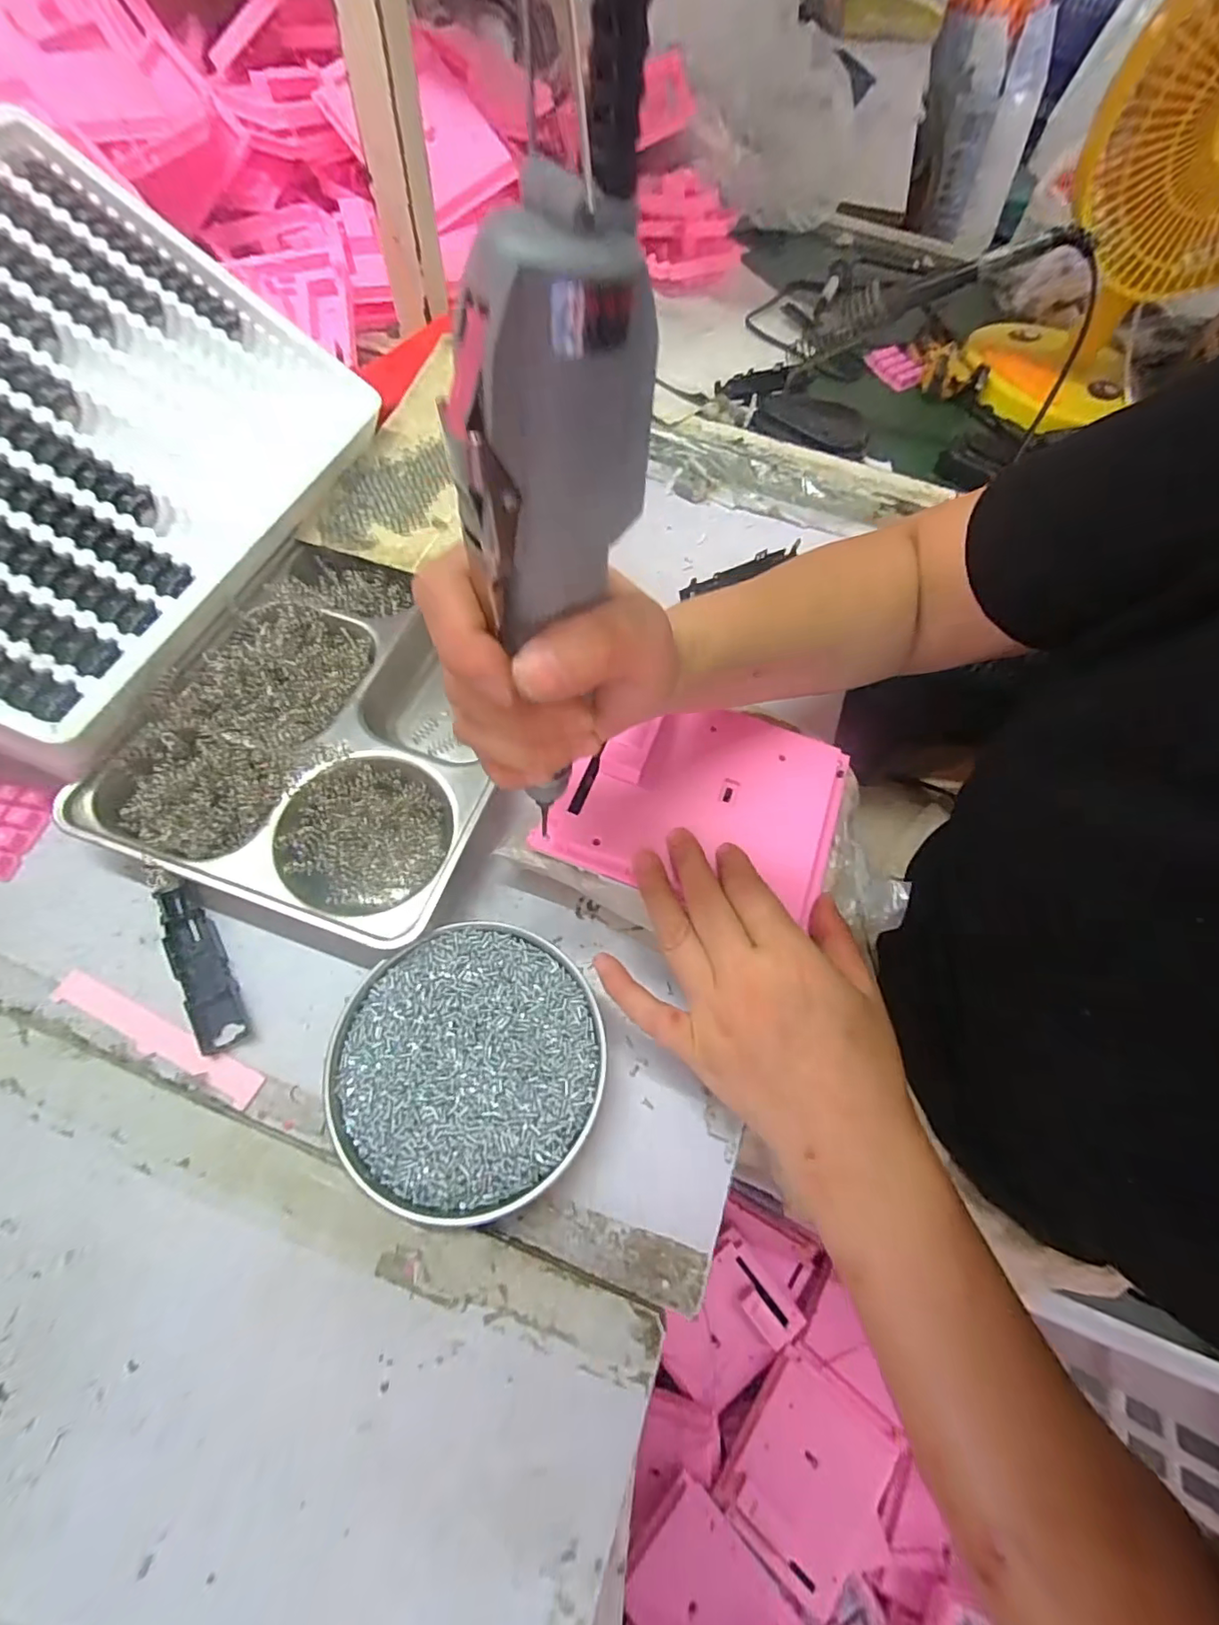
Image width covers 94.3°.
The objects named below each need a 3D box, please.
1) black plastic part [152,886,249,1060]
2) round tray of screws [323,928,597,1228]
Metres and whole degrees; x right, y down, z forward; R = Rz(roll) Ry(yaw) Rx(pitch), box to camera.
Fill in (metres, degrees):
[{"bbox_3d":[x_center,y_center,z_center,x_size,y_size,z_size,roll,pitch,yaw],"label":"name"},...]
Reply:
[{"bbox_3d":[-0.225,0.084,0.311,0.023,0.009,0.097,-29,69,-16],"label":"black plastic part"},{"bbox_3d":[-0.073,0.127,0.291,0.135,0.019,0.131,2,64,-3],"label":"round tray of screws"}]

